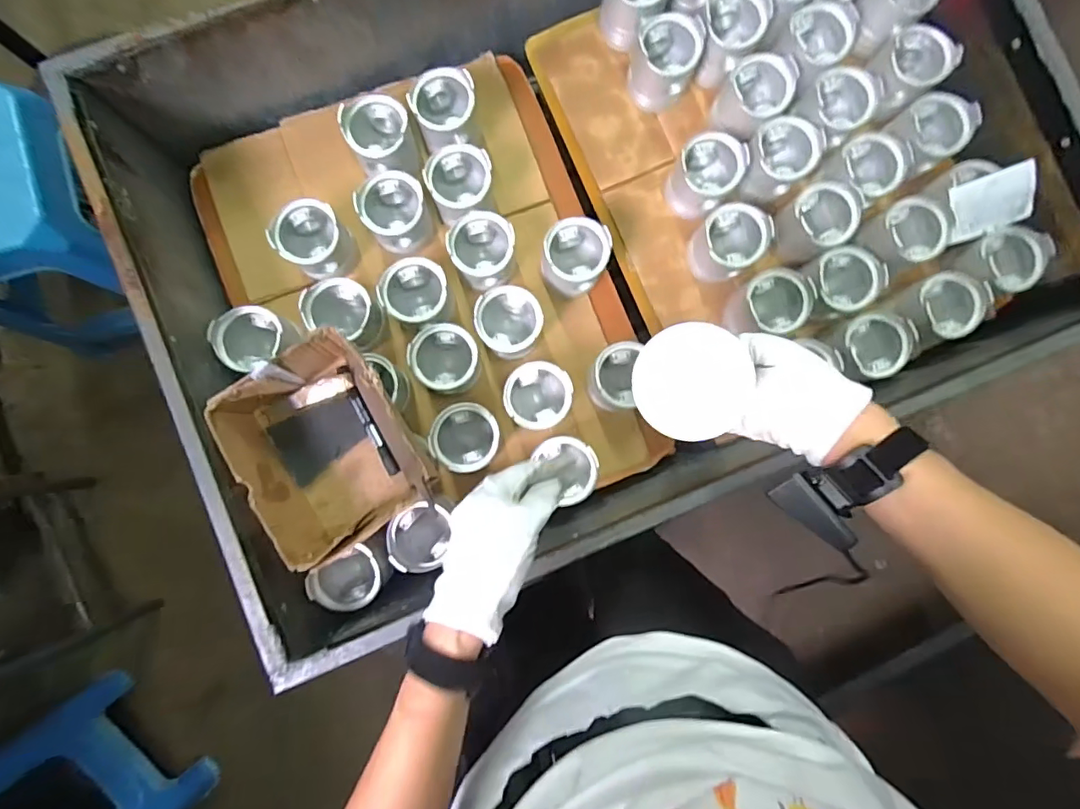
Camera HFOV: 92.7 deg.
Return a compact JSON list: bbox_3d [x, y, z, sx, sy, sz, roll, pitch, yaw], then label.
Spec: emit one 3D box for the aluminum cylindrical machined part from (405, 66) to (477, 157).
[{"bbox_3d":[-0.128,-0.396,0.703,0.083,0.087,0.079,0,86,-2],"label":"aluminum cylindrical machined part"}]

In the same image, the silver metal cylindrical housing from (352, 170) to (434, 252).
[{"bbox_3d":[-0.193,-0.259,0.688,0.083,0.072,0.091,0,86,-2],"label":"silver metal cylindrical housing"}]

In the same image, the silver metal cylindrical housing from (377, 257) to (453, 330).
[{"bbox_3d":[-0.163,-0.145,0.691,0.083,0.084,0.079,0,86,-2],"label":"silver metal cylindrical housing"}]

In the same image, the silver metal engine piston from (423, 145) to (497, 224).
[{"bbox_3d":[-0.106,-0.293,0.705,0.083,0.089,0.078,0,86,-2],"label":"silver metal engine piston"}]

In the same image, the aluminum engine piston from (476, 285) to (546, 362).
[{"bbox_3d":[-0.040,-0.108,0.692,0.081,0.084,0.083,0,86,-2],"label":"aluminum engine piston"}]

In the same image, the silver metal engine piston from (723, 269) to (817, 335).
[{"bbox_3d":[0.307,-0.130,0.694,0.084,0.090,0.078,0,86,-2],"label":"silver metal engine piston"}]

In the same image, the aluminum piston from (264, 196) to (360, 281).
[{"bbox_3d":[-0.300,-0.219,0.692,0.083,0.079,0.083,0,86,-2],"label":"aluminum piston"}]

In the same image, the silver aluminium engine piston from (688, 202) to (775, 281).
[{"bbox_3d":[0.251,-0.214,0.694,0.083,0.074,0.089,0,86,-2],"label":"silver aluminium engine piston"}]

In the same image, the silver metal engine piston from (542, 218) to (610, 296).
[{"bbox_3d":[0.047,-0.197,0.695,0.078,0.081,0.083,0,86,-2],"label":"silver metal engine piston"}]

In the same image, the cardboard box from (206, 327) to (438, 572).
[{"bbox_3d":[-0.235,0.046,0.584,0.172,0.097,0.210,-33,88,-4],"label":"cardboard box"}]

